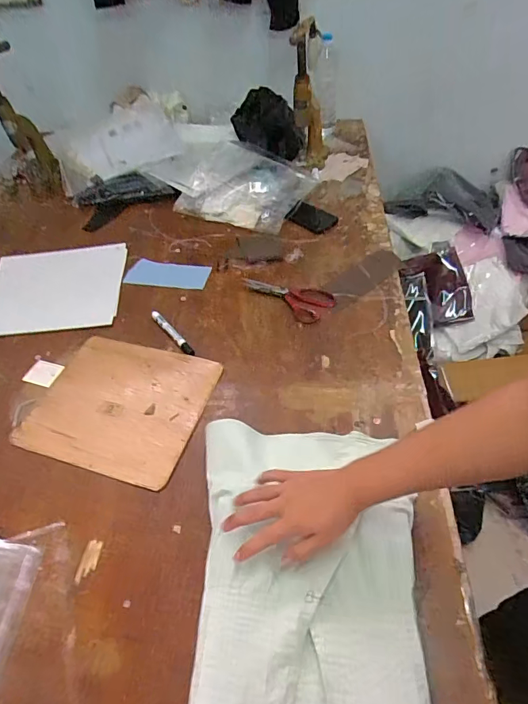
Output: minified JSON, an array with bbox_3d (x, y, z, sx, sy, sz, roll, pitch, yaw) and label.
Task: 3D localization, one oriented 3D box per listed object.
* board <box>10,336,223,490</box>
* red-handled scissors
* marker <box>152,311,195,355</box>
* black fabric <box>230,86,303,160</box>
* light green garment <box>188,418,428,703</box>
[{"bbox_3d":[-0.247,0.084,0.736,0.278,0.015,0.246,12,51,13],"label":"board"},{"bbox_3d":[0.052,-0.123,0.893,0.192,0.016,0.095,34,58,28],"label":"red-handled scissors"},{"bbox_3d":[-0.176,-0.038,0.829,0.015,0.018,0.135,-32,55,-23],"label":"marker"},{"bbox_3d":[0.012,-0.648,1.237,0.201,0.178,0.099,-2,49,2],"label":"black fabric"},{"bbox_3d":[0.049,0.324,0.469,0.264,0.041,0.552,-1,49,2],"label":"light green garment"}]

